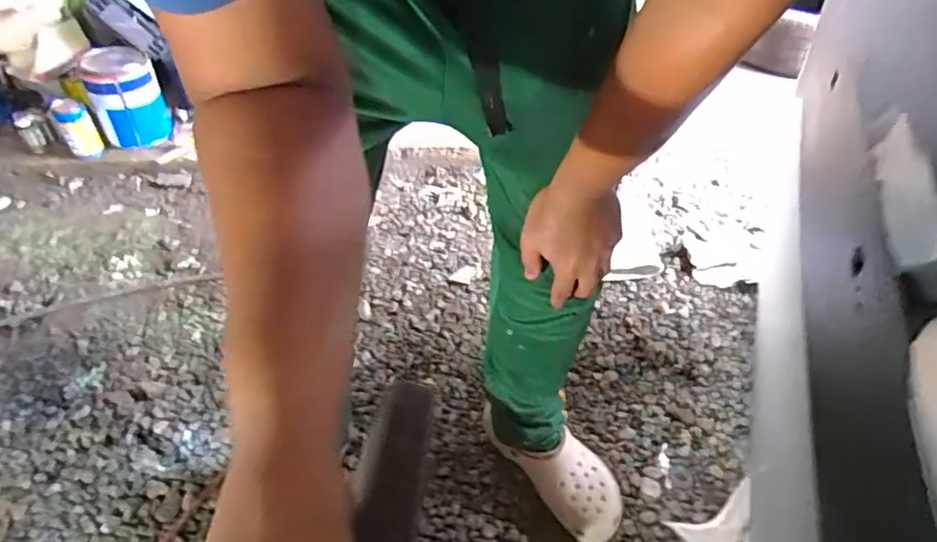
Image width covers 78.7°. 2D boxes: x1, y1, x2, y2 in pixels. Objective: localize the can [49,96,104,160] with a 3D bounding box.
[{"bbox_3d":[-0.995,-0.354,1.460,0.078,0.165,0.090,-28,50,-28],"label":"can"}]

